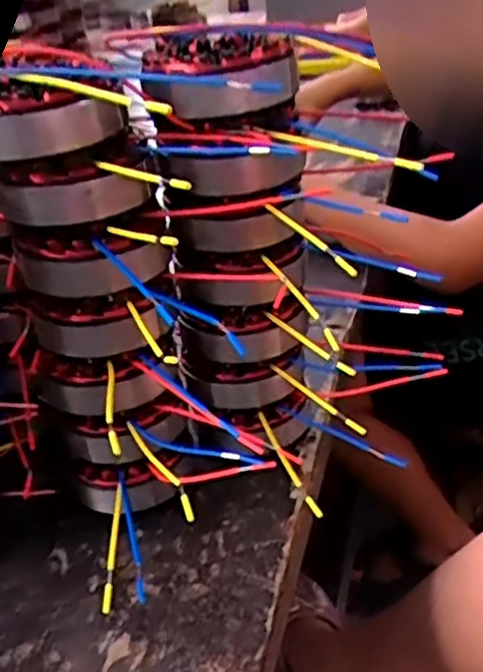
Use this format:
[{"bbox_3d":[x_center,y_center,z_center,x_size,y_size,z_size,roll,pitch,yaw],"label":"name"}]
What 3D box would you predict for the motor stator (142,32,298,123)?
[{"bbox_3d":[-0.009,-0.151,0.393,0.078,0.034,0.076,-2,33,4],"label":"motor stator"}]

